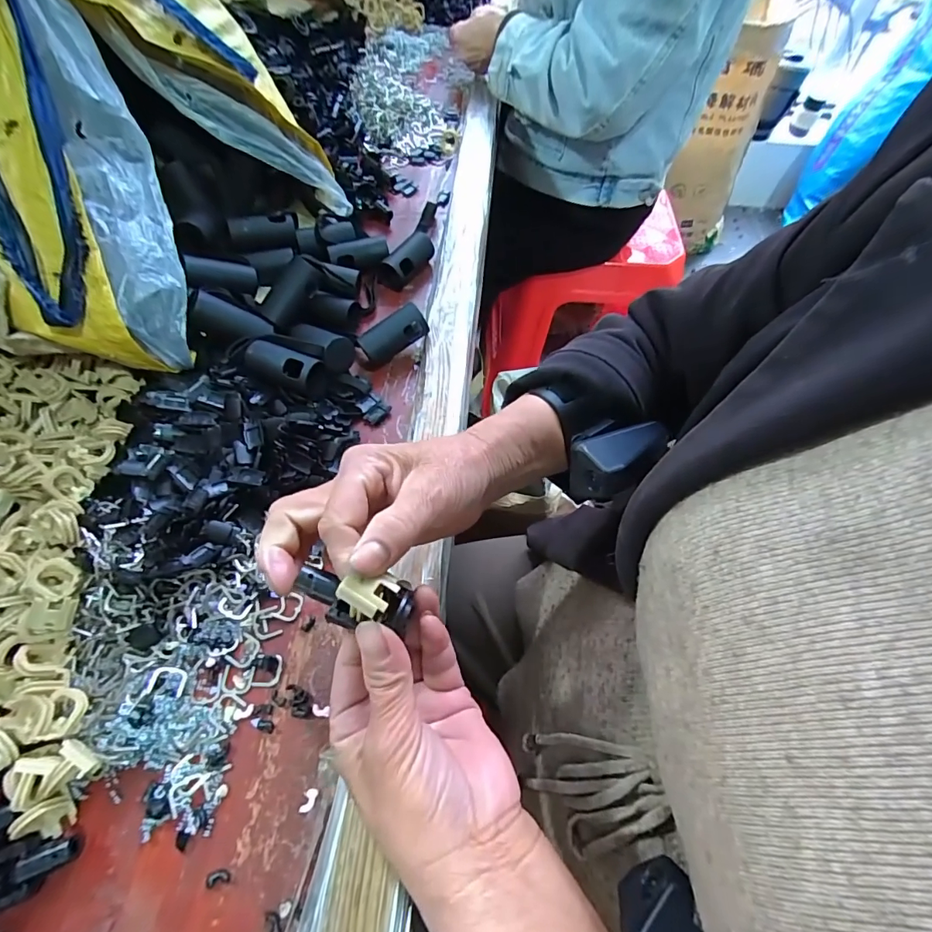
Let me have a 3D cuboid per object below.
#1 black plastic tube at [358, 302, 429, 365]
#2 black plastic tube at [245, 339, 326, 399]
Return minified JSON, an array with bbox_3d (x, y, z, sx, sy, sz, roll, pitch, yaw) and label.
[{"bbox_3d":[-0.065,-0.118,0.410,0.059,0.024,0.027,-33,66,-19],"label":"black plastic tube"},{"bbox_3d":[-0.146,-0.081,0.374,0.061,0.024,0.032,21,61,10],"label":"black plastic tube"}]

